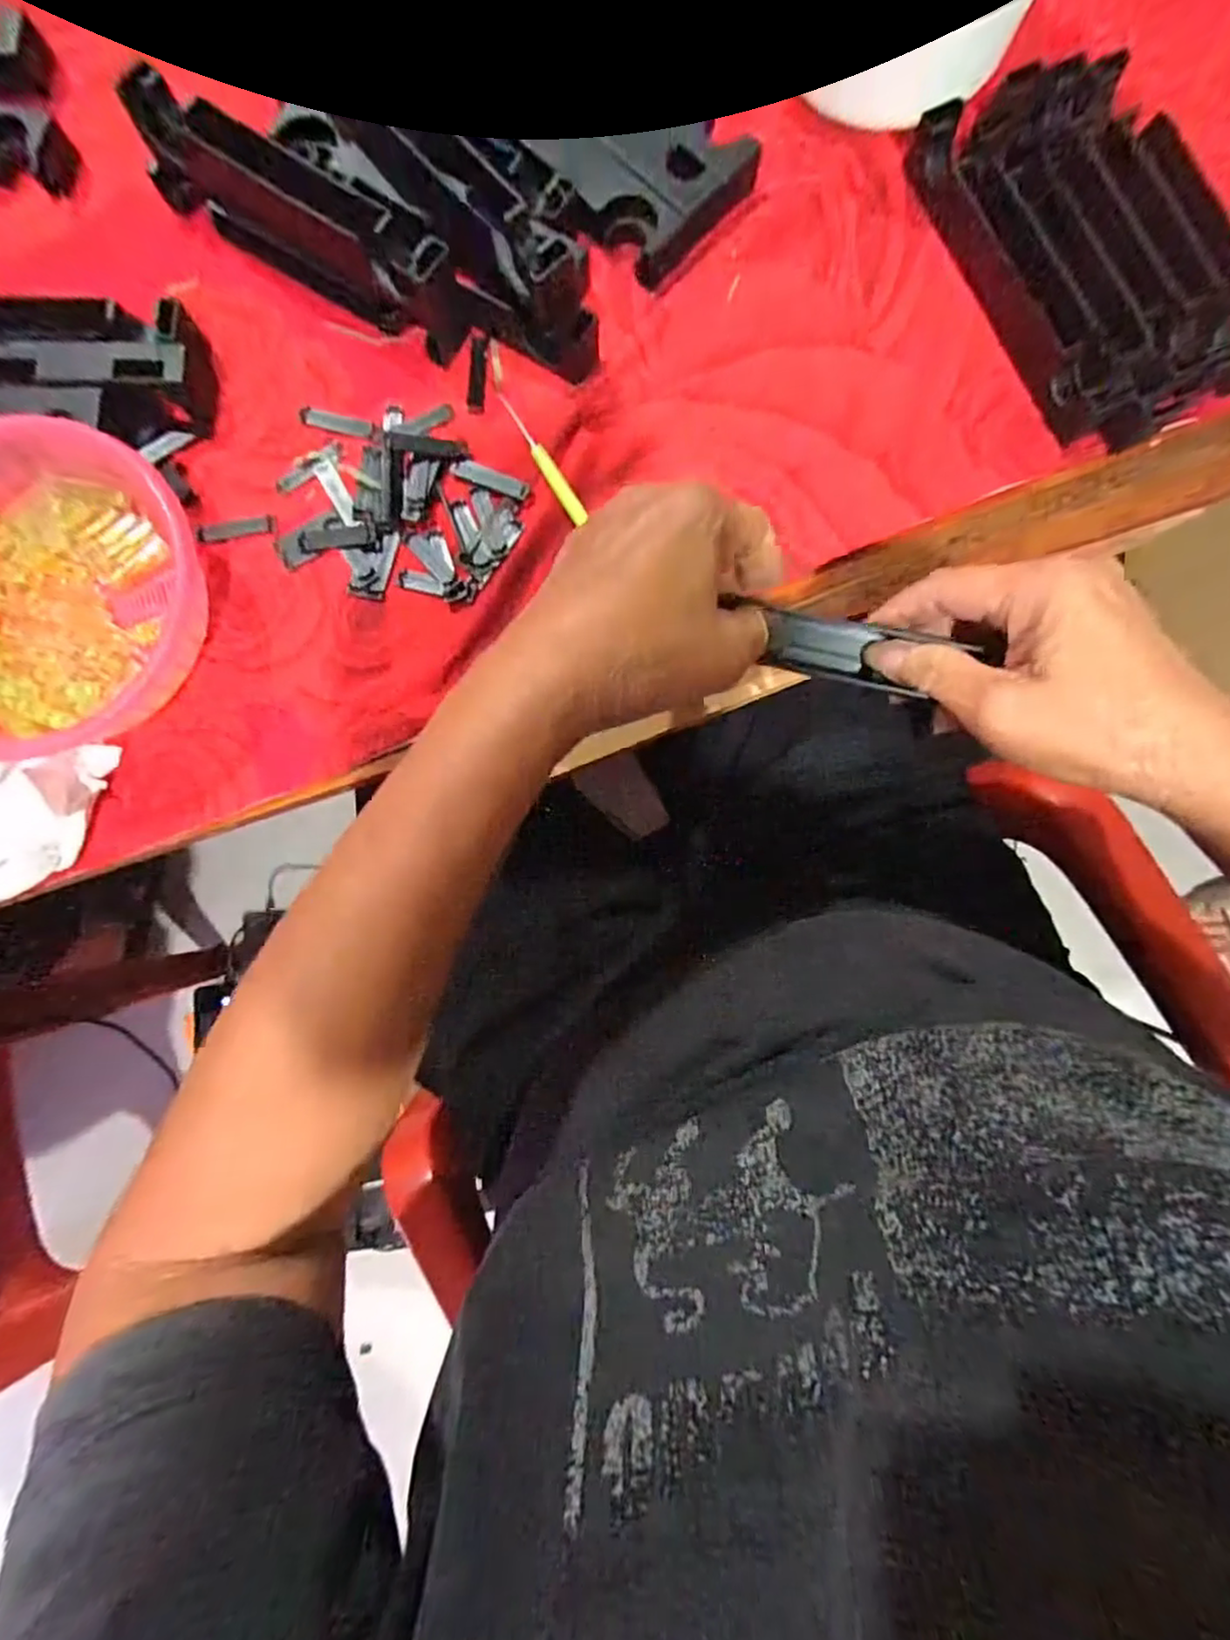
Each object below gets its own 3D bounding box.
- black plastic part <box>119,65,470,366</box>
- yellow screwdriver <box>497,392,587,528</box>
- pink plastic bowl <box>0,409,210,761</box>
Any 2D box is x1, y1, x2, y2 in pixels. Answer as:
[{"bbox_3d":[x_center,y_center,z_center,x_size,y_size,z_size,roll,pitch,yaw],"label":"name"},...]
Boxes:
[{"bbox_3d":[-0.174,-0.333,0.366,0.199,0.054,0.036,32,86,2],"label":"black plastic part"},{"bbox_3d":[-0.042,-0.205,0.376,0.008,0.006,0.094,-30,86,-3],"label":"yellow screwdriver"},{"bbox_3d":[-0.302,-0.123,0.348,0.165,0.042,0.162,0,85,0],"label":"pink plastic bowl"}]

